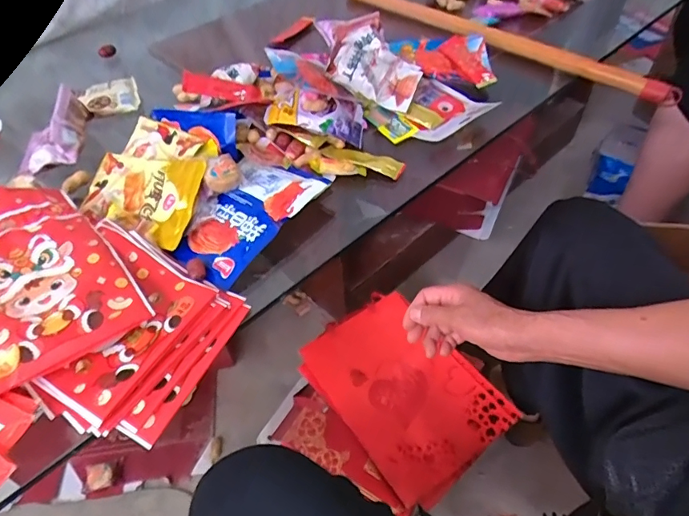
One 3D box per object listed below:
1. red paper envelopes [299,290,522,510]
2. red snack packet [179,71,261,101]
[{"bbox_3d":[0.080,0.181,0.673,0.196,0.034,0.271,-32,54,-23],"label":"red paper envelopes"},{"bbox_3d":[-0.159,-0.221,0.610,0.099,0.015,0.033,4,46,-20],"label":"red snack packet"}]

